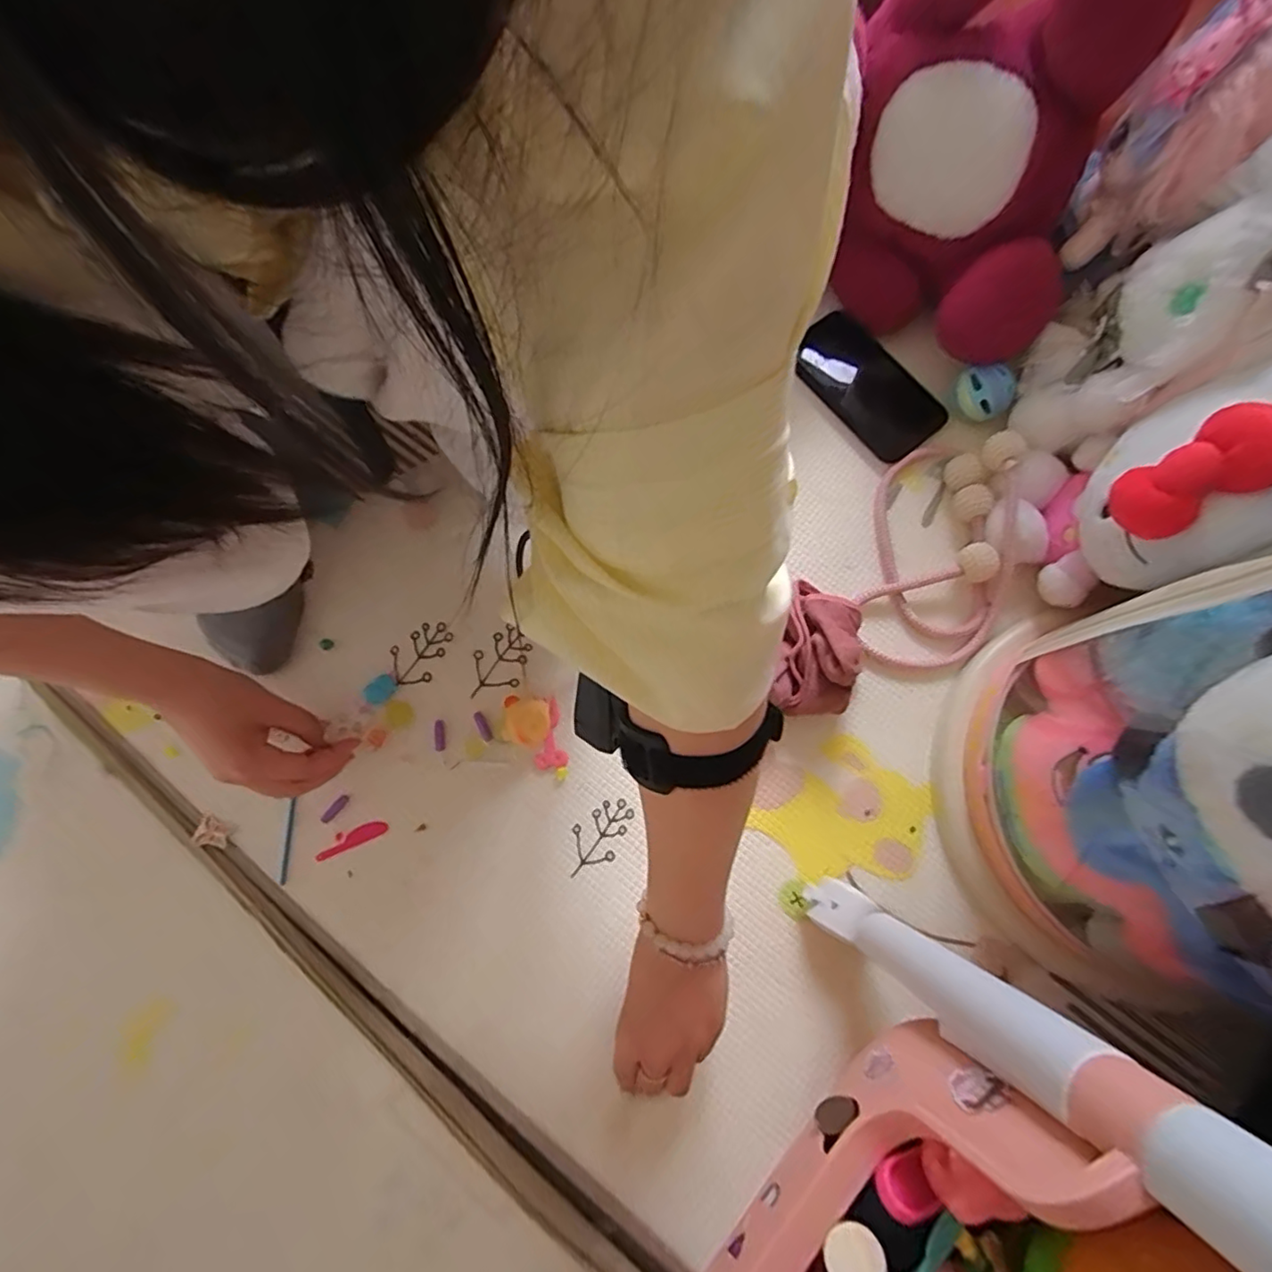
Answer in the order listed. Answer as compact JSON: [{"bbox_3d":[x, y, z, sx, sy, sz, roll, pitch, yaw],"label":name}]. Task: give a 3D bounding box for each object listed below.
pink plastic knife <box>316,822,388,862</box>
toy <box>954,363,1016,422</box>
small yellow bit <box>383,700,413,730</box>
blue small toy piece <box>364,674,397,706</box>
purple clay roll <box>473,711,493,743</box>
[{"bbox_3d":[-0.220,0.157,0.459,0.054,0.004,0.013,-23,76,-5],"label":"pink plastic knife"},{"bbox_3d":[0.303,-0.211,0.518,0.038,0.042,0.045,-35,77,-8],"label":"toy"},{"bbox_3d":[-0.193,0.063,0.483,0.021,0.004,0.024,-40,78,-9],"label":"small yellow bit"},{"bbox_3d":[-0.210,0.044,0.488,0.026,0.004,0.022,-38,78,-9],"label":"blue small toy piece"},{"bbox_3d":[-0.123,0.073,0.478,0.009,0.004,0.026,-28,77,-6],"label":"purple clay roll"}]

